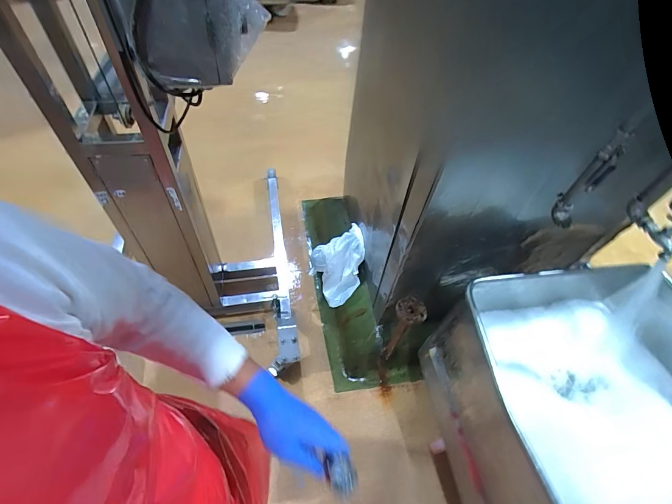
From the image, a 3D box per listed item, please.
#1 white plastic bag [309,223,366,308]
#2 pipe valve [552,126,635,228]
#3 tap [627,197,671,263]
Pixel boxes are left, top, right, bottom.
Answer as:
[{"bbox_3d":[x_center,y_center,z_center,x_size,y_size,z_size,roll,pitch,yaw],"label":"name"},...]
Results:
[{"bbox_3d":[0.014,0.074,1.498,0.221,0.242,0.227,-13,55,-15],"label":"white plastic bag"},{"bbox_3d":[0.520,-0.142,0.712,0.037,0.226,0.042,-11,55,-14],"label":"pipe valve"},{"bbox_3d":[0.733,-0.059,0.784,0.030,0.076,0.144,-11,54,-13],"label":"tap"}]

